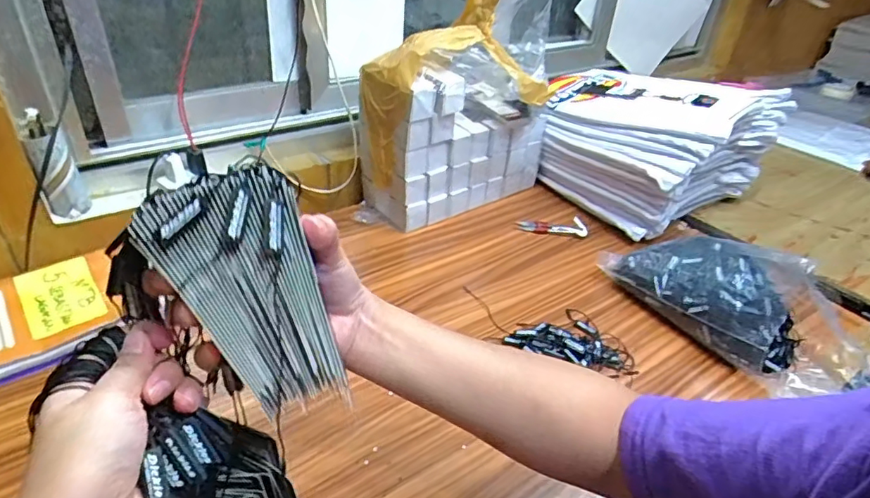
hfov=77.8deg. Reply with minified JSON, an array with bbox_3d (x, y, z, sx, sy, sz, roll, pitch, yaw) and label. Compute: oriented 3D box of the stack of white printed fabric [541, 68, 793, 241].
[{"bbox_3d":[0.331,-0.176,0.890,0.273,0.193,0.307,-23,42,-34],"label":"stack of white printed fabric"}]

